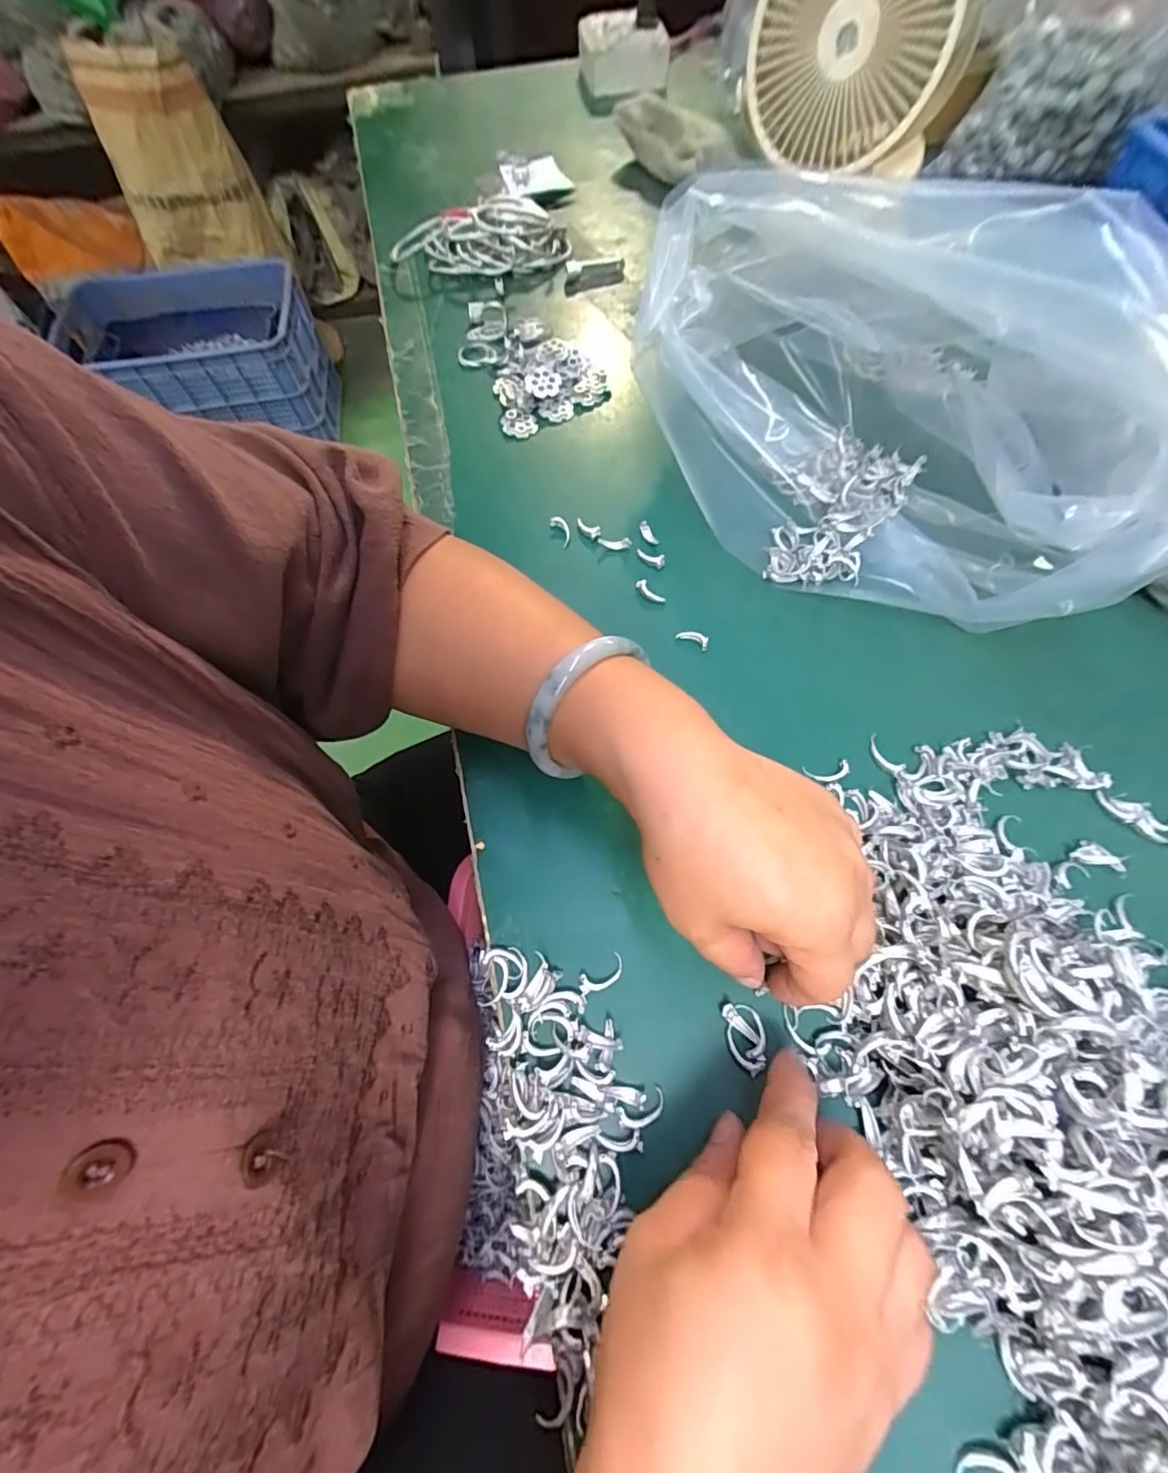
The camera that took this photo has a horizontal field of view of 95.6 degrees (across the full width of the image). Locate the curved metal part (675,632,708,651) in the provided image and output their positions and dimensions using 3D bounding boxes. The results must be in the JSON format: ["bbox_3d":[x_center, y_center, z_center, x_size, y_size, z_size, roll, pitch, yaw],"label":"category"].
[{"bbox_3d":[0.064,-0.058,0.312,0.019,0.005,0.007,23,69,11],"label":"curved metal part"}]

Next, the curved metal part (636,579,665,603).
[{"bbox_3d":[0.041,-0.089,0.327,0.021,0.004,0.007,39,72,4],"label":"curved metal part"}]

